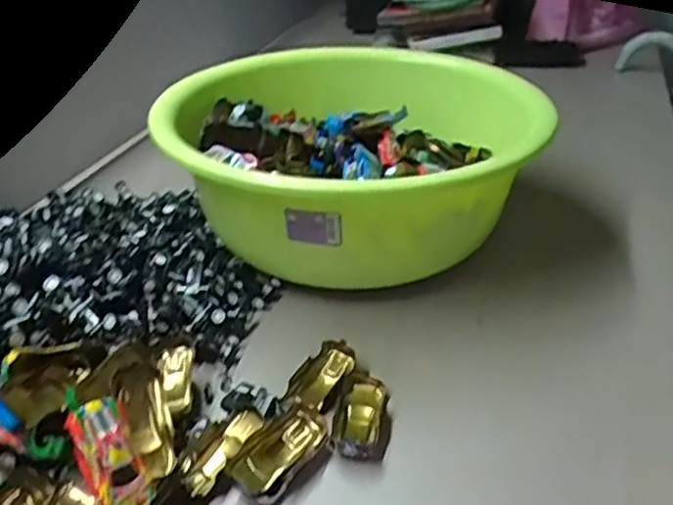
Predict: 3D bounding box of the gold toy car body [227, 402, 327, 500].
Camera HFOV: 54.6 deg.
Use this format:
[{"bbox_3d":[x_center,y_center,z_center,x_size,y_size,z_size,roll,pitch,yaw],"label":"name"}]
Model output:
[{"bbox_3d":[-0.036,0.117,0.385,0.034,0.020,0.066,22,41,33],"label":"gold toy car body"}]

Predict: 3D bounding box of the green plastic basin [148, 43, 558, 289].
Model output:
[{"bbox_3d":[0.023,-0.070,0.566,0.274,0.131,0.274,-2,33,2],"label":"green plastic basin"}]

